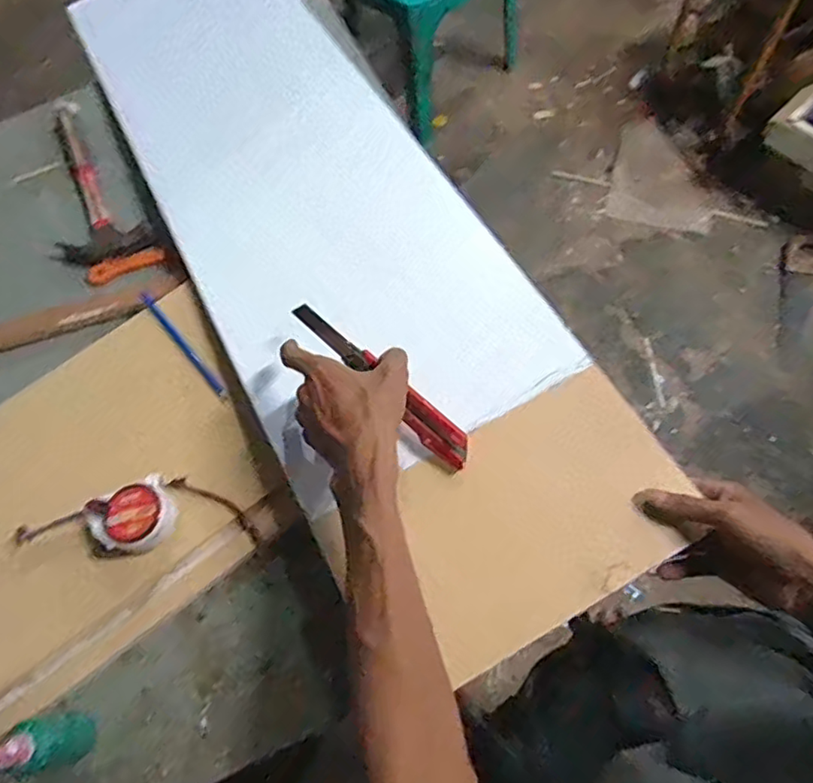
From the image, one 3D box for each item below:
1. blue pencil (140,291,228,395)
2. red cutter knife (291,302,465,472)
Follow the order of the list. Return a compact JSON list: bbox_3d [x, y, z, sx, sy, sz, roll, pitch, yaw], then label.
[{"bbox_3d":[-0.247,-0.053,0.664,0.010,0.006,0.165,-40,74,-11],"label":"blue pencil"},{"bbox_3d":[-0.025,-0.011,0.539,0.207,0.022,0.028,41,77,15],"label":"red cutter knife"}]

